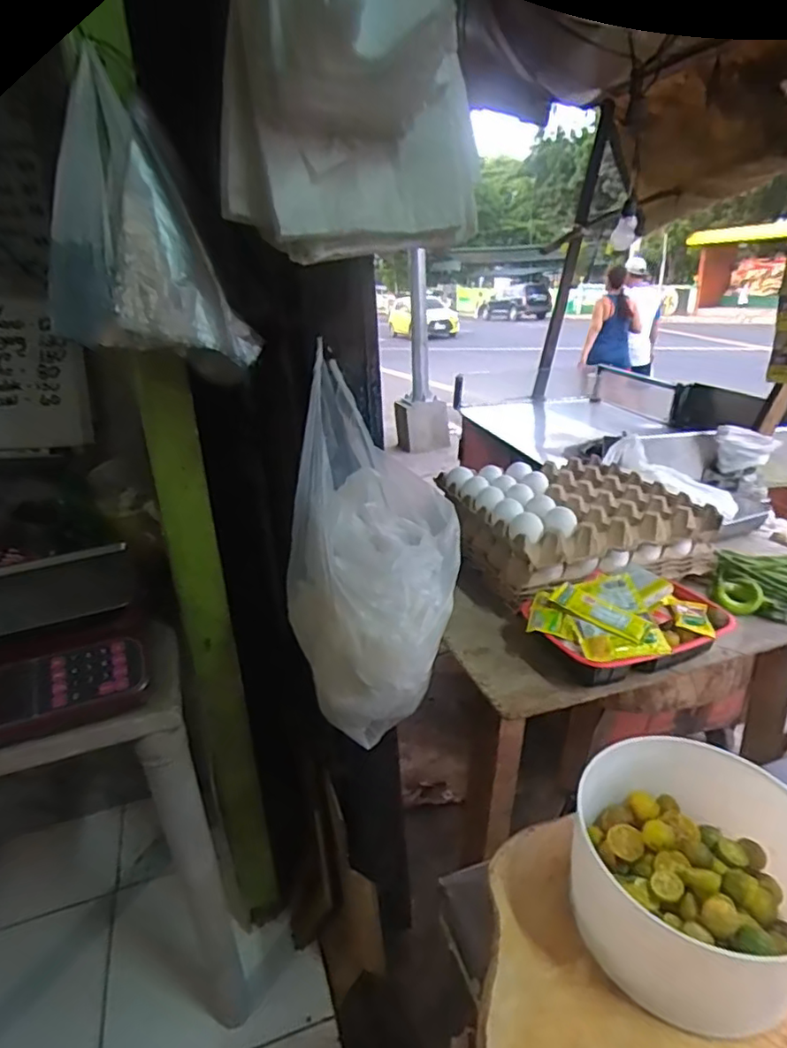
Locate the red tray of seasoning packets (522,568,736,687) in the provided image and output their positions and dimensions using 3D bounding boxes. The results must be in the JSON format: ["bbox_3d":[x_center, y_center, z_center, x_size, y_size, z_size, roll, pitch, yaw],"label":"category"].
[{"bbox_3d":[0.261,0.107,0.658,0.220,0.066,0.128,-7,24,-8],"label":"red tray of seasoning packets"}]

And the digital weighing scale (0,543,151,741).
[{"bbox_3d":[-0.533,0.166,0.821,0.324,0.095,0.332,-15,26,-23],"label":"digital weighing scale"}]

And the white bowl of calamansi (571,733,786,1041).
[{"bbox_3d":[0.218,0.253,0.428,0.176,0.093,0.161,-19,28,-31],"label":"white bowl of calamansi"}]

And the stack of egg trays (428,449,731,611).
[{"bbox_3d":[0.252,-0.012,0.846,0.305,0.101,0.282,-9,24,-13],"label":"stack of egg trays"}]

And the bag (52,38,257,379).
[{"bbox_3d":[-0.286,-0.317,0.651,0.193,0.318,0.153,-14,26,-22],"label":"bag"}]

